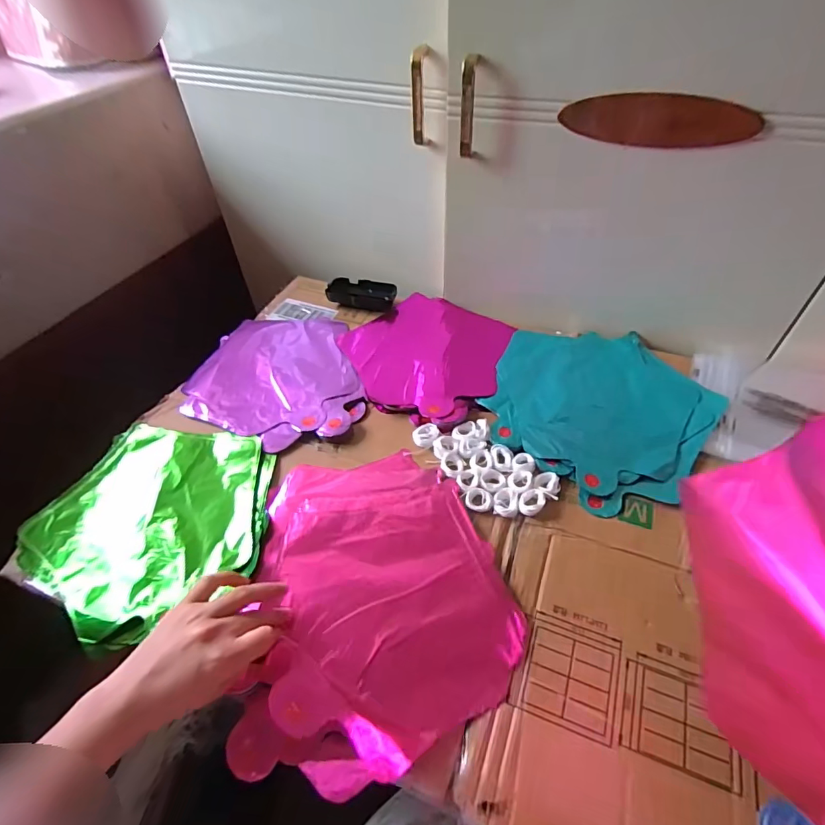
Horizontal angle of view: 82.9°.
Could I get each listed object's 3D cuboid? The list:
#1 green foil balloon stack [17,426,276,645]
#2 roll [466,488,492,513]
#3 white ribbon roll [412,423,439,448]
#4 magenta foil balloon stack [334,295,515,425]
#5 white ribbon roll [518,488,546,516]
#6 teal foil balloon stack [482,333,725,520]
[{"bbox_3d":[-0.275,0.116,0.506,0.248,0.027,0.236,8,51,9],"label":"green foil balloon stack"},{"bbox_3d":[0.070,0.091,0.489,0.027,0.007,0.028,-1,50,1],"label":"roll"},{"bbox_3d":[0.015,0.026,0.555,0.030,0.008,0.033,-1,50,1],"label":"white ribbon roll"},{"bbox_3d":[0.023,-0.086,0.657,0.230,0.025,0.232,-37,58,-26],"label":"magenta foil balloon stack"},{"bbox_3d":[0.124,0.093,0.487,0.024,0.010,0.030,34,59,26],"label":"white ribbon roll"},{"bbox_3d":[0.226,-0.019,0.581,0.259,0.009,0.274,30,57,24],"label":"teal foil balloon stack"}]

